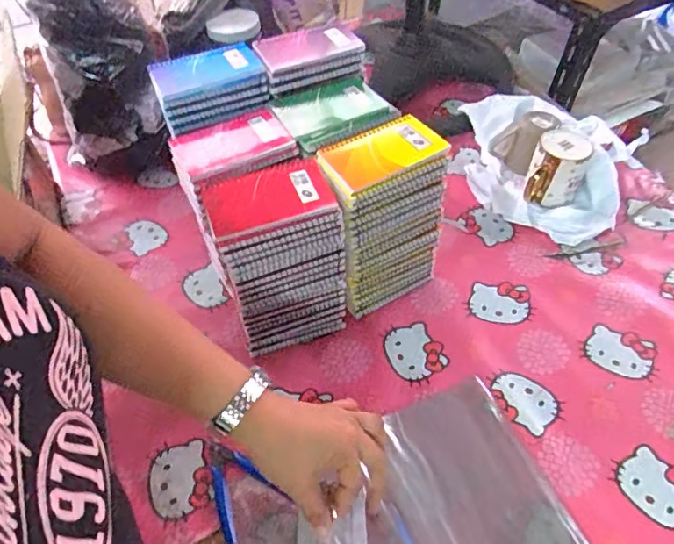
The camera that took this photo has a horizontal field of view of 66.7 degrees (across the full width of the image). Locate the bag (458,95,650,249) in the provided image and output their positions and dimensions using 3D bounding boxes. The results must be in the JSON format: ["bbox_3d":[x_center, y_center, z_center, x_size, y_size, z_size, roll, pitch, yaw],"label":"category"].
[{"bbox_3d":[0.328,-0.199,0.848,0.296,0.099,0.271,24,56,21],"label":"bag"}]

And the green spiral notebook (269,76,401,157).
[{"bbox_3d":[-0.001,-0.202,0.651,0.134,0.016,0.125,-20,53,-14],"label":"green spiral notebook"}]

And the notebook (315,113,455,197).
[{"bbox_3d":[0.053,-0.139,0.592,0.135,0.014,0.083,-22,54,-15],"label":"notebook"}]

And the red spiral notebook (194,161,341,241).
[{"bbox_3d":[-0.075,-0.081,0.552,0.134,0.015,0.096,-18,53,-12],"label":"red spiral notebook"}]

